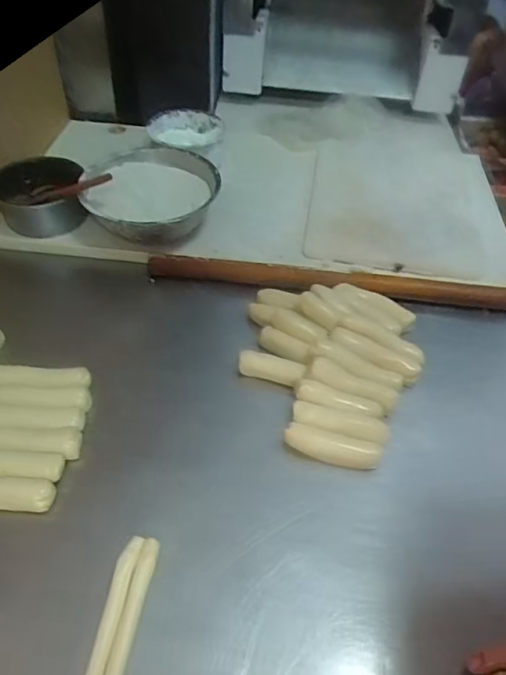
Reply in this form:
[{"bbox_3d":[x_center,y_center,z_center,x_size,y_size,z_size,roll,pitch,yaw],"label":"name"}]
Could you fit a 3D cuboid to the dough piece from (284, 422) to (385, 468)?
[{"bbox_3d":[0.086,0.118,0.556,0.103,0.018,0.030,12,48,6],"label":"dough piece"}]

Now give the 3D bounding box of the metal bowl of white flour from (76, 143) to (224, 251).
[{"bbox_3d":[-0.150,-0.205,0.775,0.188,0.073,0.178,3,48,-3],"label":"metal bowl of white flour"}]

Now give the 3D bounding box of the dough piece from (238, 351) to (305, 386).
[{"bbox_3d":[0.022,0.037,0.626,0.078,0.022,0.024,15,48,8],"label":"dough piece"}]

